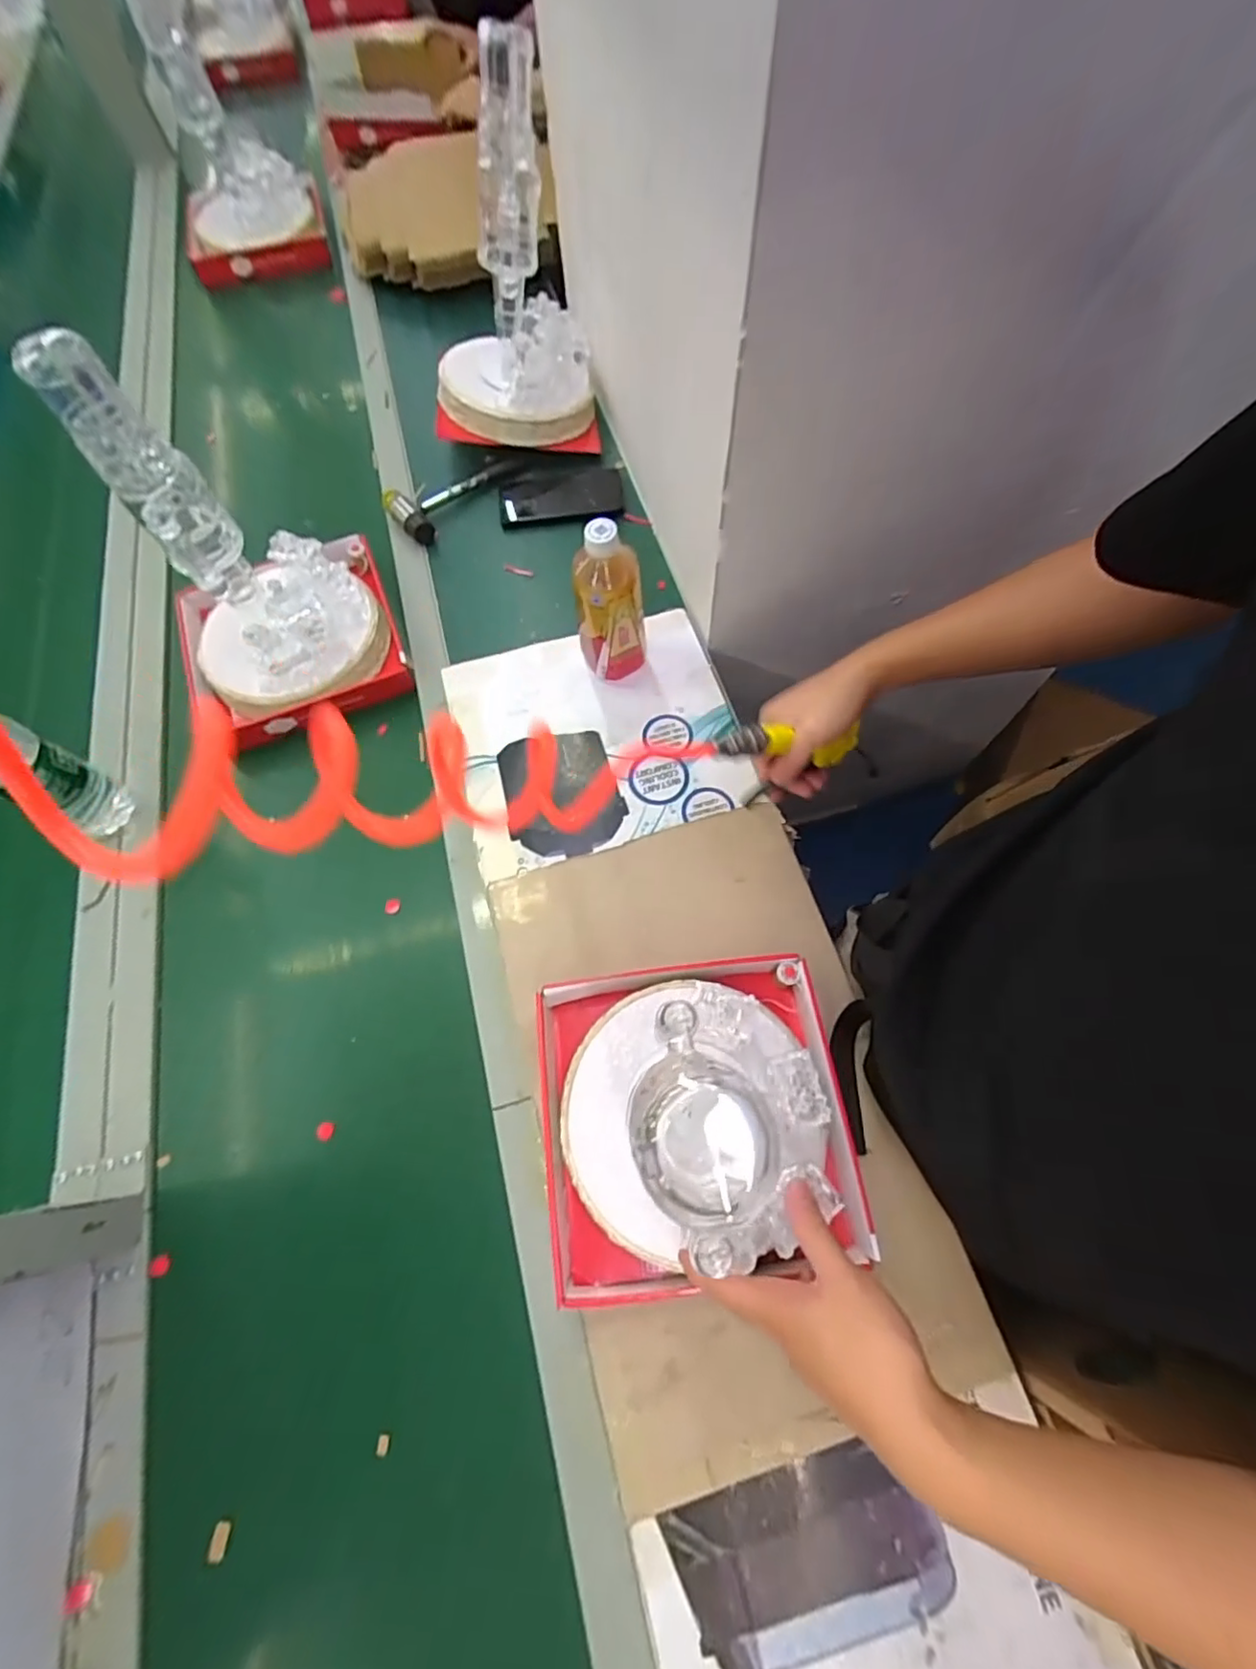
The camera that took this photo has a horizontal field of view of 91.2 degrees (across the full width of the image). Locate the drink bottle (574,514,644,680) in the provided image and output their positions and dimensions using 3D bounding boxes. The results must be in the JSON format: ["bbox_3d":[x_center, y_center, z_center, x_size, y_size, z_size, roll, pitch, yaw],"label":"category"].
[{"bbox_3d":[-0.019,-0.242,0.646,0.071,0.186,0.063,-9,67,-2],"label":"drink bottle"}]

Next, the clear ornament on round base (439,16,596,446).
[{"bbox_3d":[-0.160,-0.681,0.759,0.204,0.331,0.190,-9,67,-2],"label":"clear ornament on round base"}]

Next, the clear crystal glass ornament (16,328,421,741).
[{"bbox_3d":[-0.398,-0.295,0.608,0.209,0.321,0.228,-22,68,-7],"label":"clear crystal glass ornament"}]

